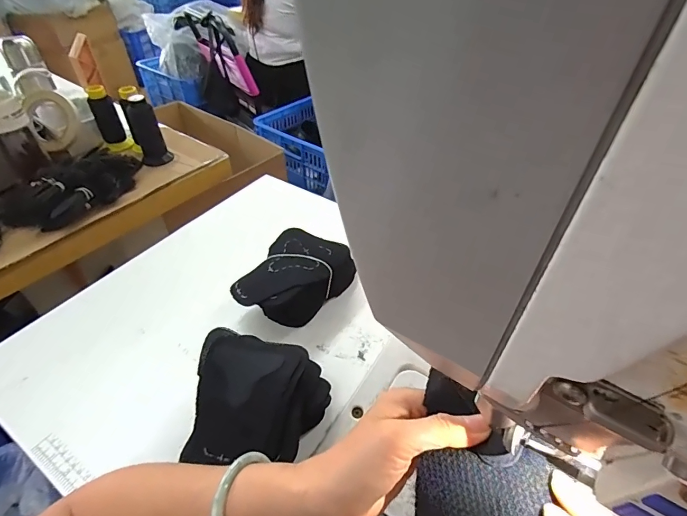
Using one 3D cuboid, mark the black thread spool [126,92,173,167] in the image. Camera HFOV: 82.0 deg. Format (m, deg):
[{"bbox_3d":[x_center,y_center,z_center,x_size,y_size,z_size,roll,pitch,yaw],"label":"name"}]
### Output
[{"bbox_3d":[-0.380,-0.243,0.765,0.052,0.132,0.068,-20,46,-21],"label":"black thread spool"}]

